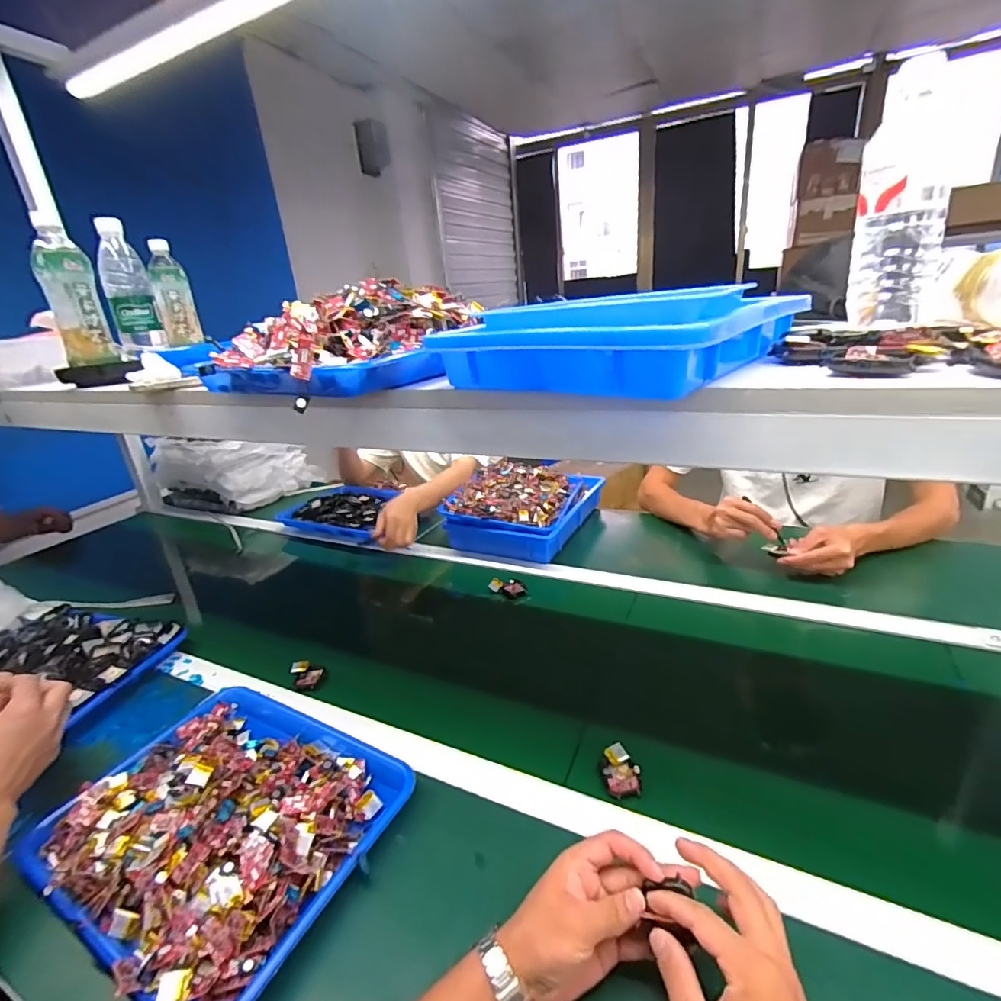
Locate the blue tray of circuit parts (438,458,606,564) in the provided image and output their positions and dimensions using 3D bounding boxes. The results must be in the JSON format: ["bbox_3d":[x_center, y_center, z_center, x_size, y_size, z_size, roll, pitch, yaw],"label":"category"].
[{"bbox_3d":[0.056,0.005,1.132,0.252,0.101,0.322,6,25,27],"label":"blue tray of circuit parts"}]

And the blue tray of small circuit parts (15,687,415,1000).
[{"bbox_3d":[-0.284,0.315,0.528,0.332,0.058,0.258,7,25,30],"label":"blue tray of small circuit parts"}]

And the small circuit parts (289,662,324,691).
[{"bbox_3d":[-0.283,0.255,0.748,0.042,0.023,0.043,-14,23,-19],"label":"small circuit parts"}]

